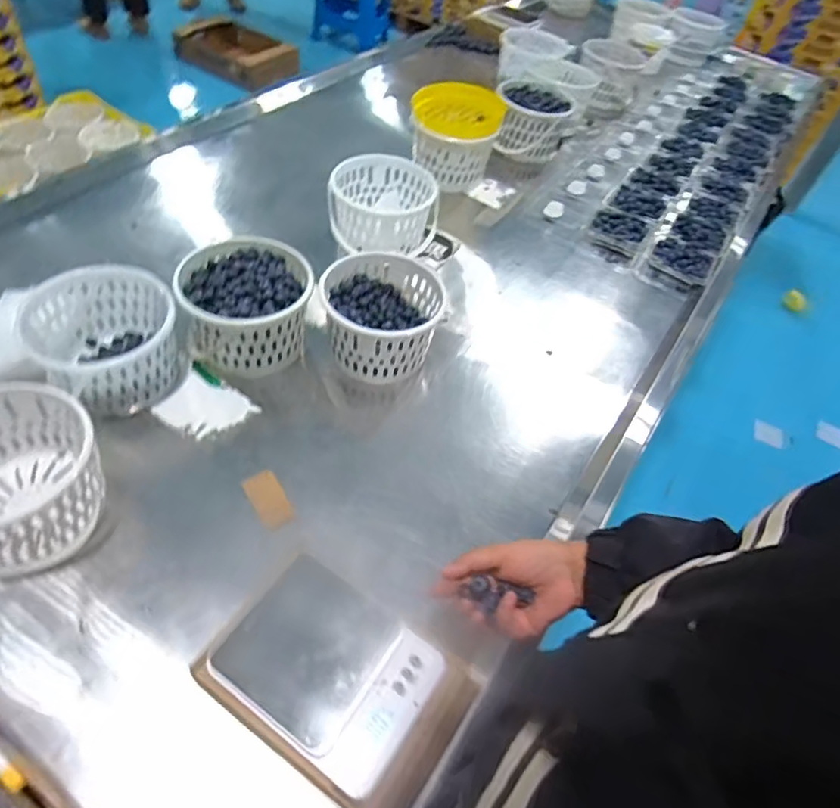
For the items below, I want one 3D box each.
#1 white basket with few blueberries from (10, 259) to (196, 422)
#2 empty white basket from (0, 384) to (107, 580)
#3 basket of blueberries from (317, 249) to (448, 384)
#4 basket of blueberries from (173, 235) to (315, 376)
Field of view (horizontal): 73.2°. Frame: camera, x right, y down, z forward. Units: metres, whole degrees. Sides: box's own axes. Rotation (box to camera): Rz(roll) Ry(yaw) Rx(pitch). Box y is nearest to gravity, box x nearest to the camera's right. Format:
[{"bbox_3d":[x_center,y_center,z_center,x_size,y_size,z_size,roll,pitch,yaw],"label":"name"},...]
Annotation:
[{"bbox_3d":[-0.404,-0.075,0.742,0.172,0.125,0.175,5,51,-6],"label":"white basket with few blueberries"},{"bbox_3d":[-0.436,0.085,0.603,0.182,0.115,0.173,5,51,-6],"label":"empty white basket"},{"bbox_3d":[-0.054,-0.121,0.826,0.166,0.115,0.176,5,51,-6],"label":"basket of blueberries"},{"bbox_3d":[-0.244,-0.131,0.809,0.178,0.127,0.181,5,51,-6],"label":"basket of blueberries"}]

